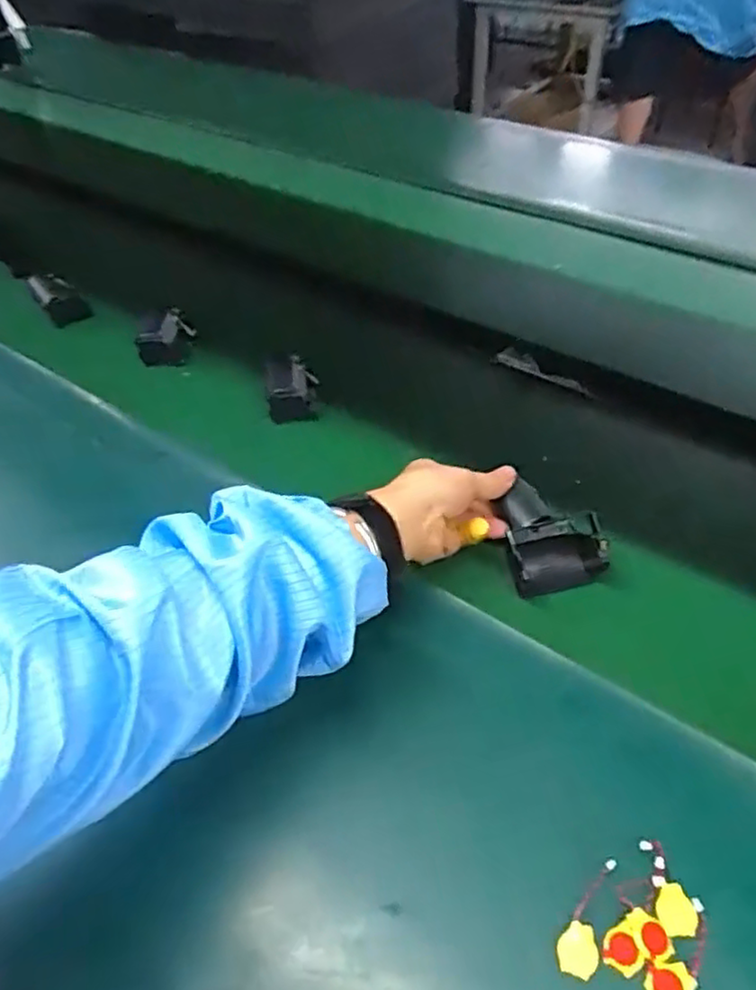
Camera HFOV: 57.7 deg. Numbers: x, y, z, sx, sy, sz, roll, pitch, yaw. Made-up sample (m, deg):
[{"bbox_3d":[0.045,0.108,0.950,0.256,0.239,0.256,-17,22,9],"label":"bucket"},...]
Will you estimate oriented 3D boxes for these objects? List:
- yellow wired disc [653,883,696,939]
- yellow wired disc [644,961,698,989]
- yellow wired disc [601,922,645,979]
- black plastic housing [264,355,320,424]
[{"bbox_3d":[0.160,0.223,0.369,0.022,0.004,0.024,-2,47,2],"label":"yellow wired disc"},{"bbox_3d":[0.150,0.250,0.349,0.025,0.004,0.020,-6,47,-2],"label":"yellow wired disc"},{"bbox_3d":[0.129,0.238,0.359,0.021,0.004,0.021,-2,47,2],"label":"yellow wired disc"},{"bbox_3d":[-0.087,-0.106,0.689,0.054,0.045,0.065,-8,47,-4],"label":"black plastic housing"}]

